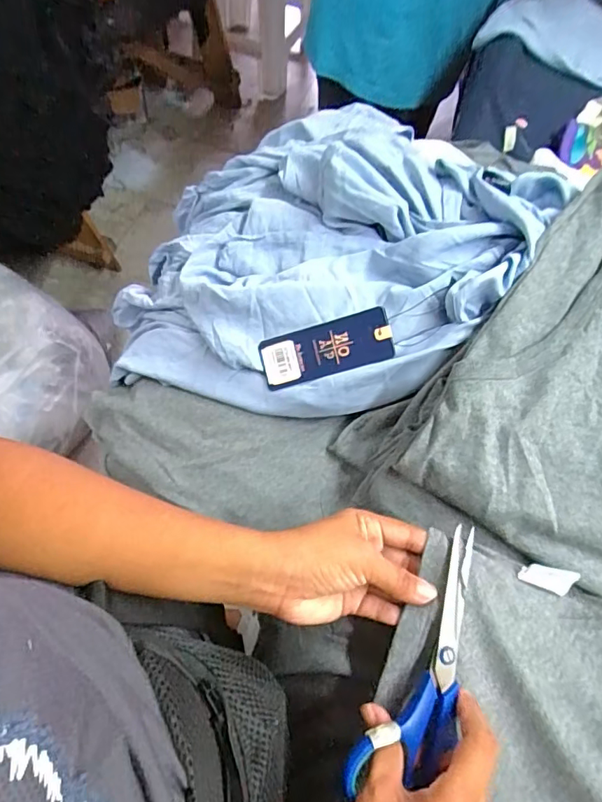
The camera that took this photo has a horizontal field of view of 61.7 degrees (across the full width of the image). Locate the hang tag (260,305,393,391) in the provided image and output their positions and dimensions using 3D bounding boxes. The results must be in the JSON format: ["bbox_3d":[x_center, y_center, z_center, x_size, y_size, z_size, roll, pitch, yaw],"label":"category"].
[{"bbox_3d":[0.020,-0.045,0.452,0.122,0.006,0.046,-14,89,19],"label":"hang tag"}]

